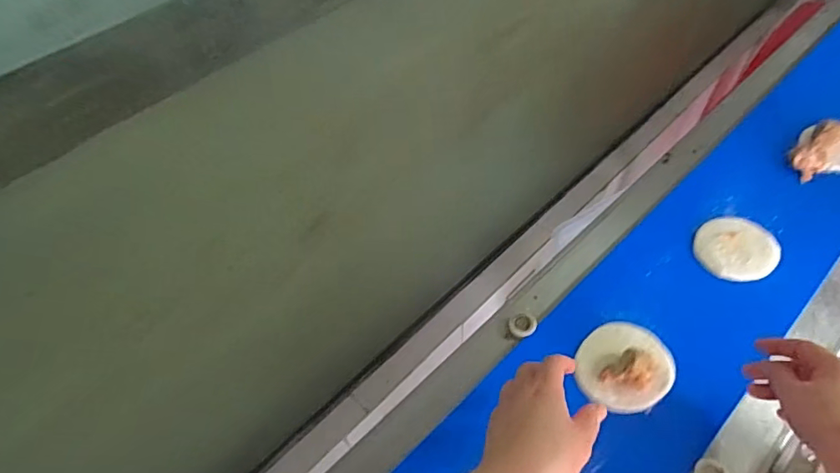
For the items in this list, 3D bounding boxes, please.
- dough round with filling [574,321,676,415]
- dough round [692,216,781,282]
[{"bbox_3d":[0.223,0.132,0.520,0.095,0.040,0.109,32,61,25],"label":"dough round with filling"},{"bbox_3d":[0.398,0.014,0.609,0.099,0.010,0.090,-2,52,3],"label":"dough round"}]

